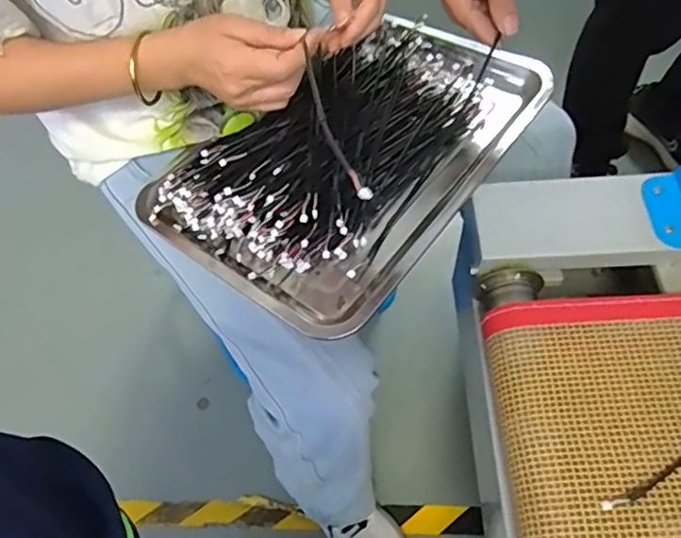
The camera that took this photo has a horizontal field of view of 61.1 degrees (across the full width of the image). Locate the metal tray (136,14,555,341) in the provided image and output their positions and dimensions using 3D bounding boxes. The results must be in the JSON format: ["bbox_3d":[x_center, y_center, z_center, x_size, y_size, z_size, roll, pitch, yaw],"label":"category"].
[{"bbox_3d":[0.011,-0.129,0.612,0.267,0.057,0.389,33,67,21],"label":"metal tray"}]

